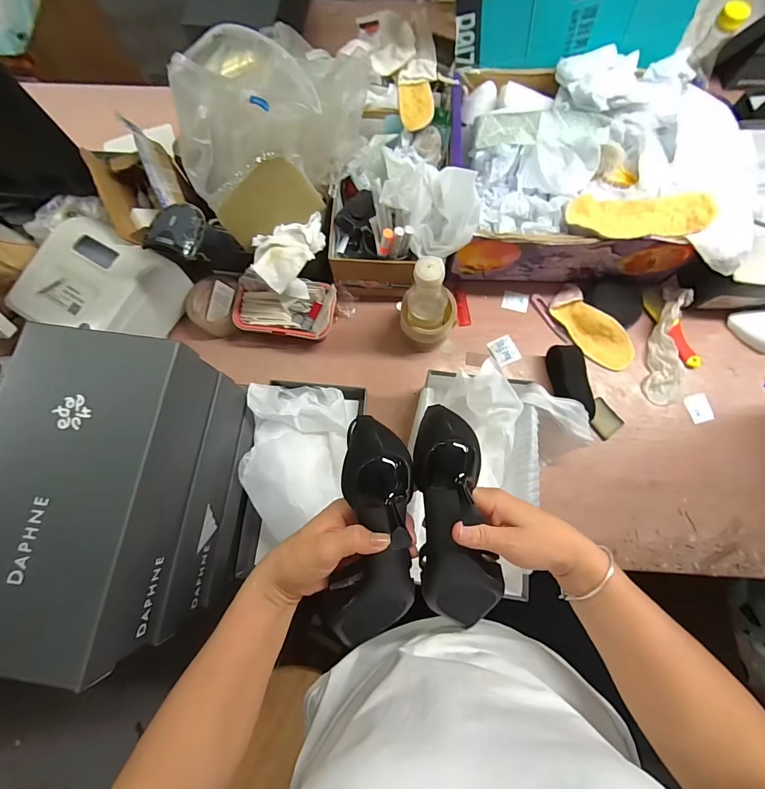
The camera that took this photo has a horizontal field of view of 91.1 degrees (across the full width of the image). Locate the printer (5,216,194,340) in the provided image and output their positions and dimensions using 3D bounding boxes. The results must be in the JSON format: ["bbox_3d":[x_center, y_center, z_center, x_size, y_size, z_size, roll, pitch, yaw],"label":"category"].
[{"bbox_3d":[-0.442,-0.164,0.607,0.184,0.104,0.177,25,79,6],"label":"printer"}]

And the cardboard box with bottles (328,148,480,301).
[{"bbox_3d":[0.026,-0.287,0.595,0.217,0.197,0.191,2,77,2],"label":"cardboard box with bottles"}]

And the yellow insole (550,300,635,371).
[{"bbox_3d":[0.363,-0.106,0.646,0.153,0.013,0.066,42,113,7],"label":"yellow insole"}]

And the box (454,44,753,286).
[{"bbox_3d":[0.320,-0.356,0.623,0.408,0.182,0.315,6,77,2],"label":"box"}]

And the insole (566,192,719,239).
[{"bbox_3d":[0.370,-0.256,0.542,0.196,0.025,0.067,2,77,1],"label":"insole"}]

